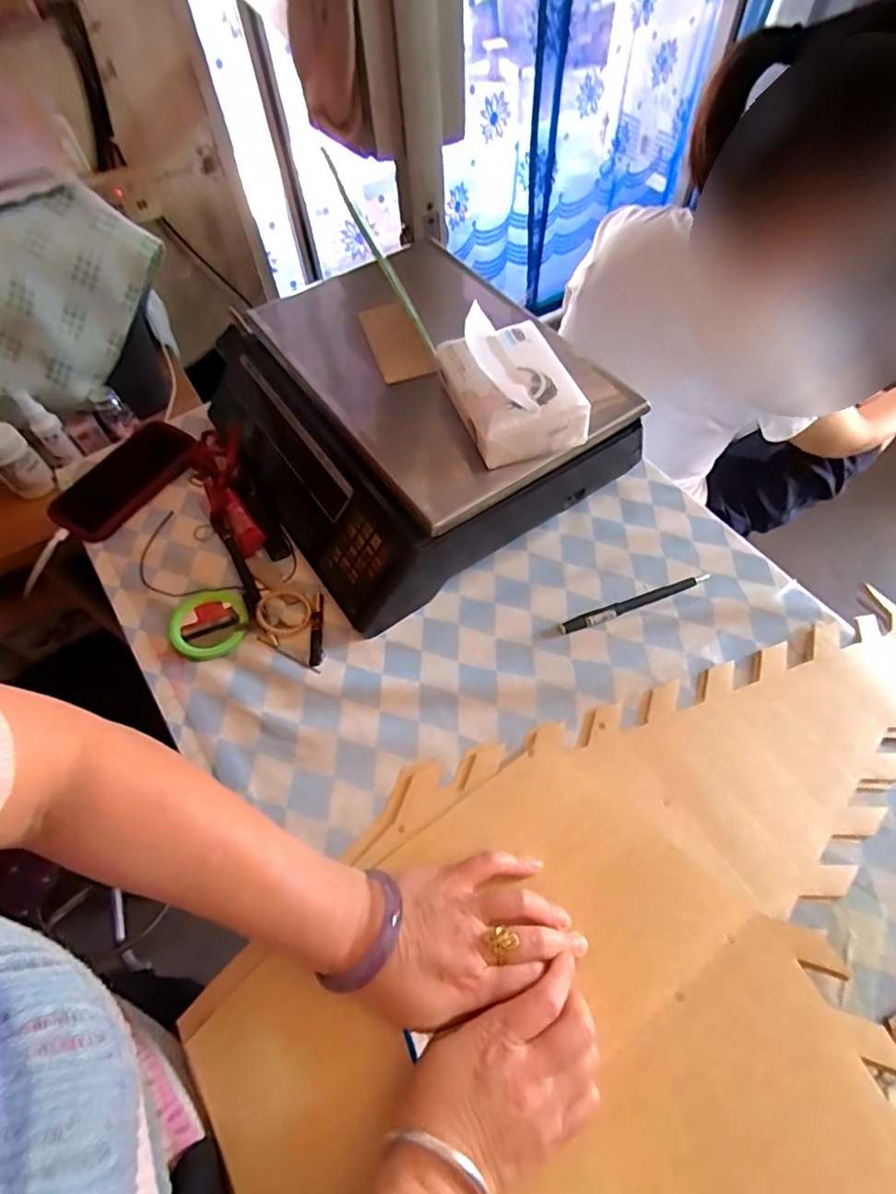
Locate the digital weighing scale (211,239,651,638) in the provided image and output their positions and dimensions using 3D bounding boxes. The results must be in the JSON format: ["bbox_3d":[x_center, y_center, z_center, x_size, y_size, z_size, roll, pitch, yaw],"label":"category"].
[{"bbox_3d":[-0.045,-0.182,0.581,0.307,0.115,0.347,-31,61,-17],"label":"digital weighing scale"}]

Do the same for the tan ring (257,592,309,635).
[{"bbox_3d":[-0.147,0.014,0.518,0.046,0.007,0.045,3,60,-5],"label":"tan ring"}]

